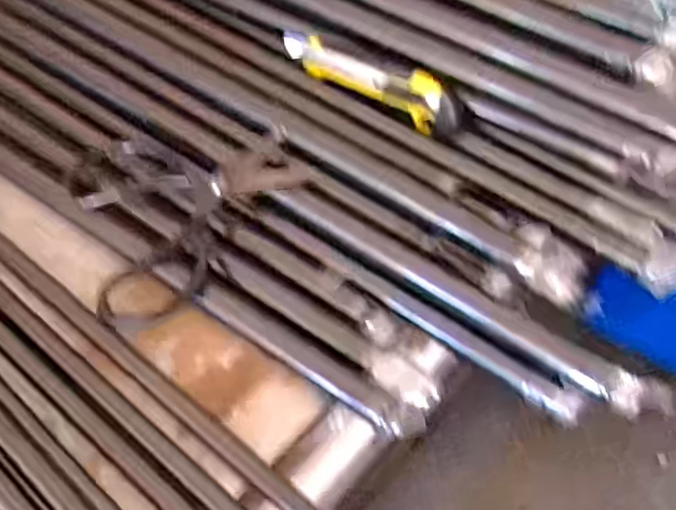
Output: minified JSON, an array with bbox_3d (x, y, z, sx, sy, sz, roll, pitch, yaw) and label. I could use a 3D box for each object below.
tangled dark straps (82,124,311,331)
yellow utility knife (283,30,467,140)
[{"bbox_3d":[-0.103,-0.034,0.517,0.161,0.022,0.146,-17,66,-2],"label":"tangled dark straps"},{"bbox_3d":[0.025,-0.139,0.559,0.160,0.036,0.027,28,61,16],"label":"yellow utility knife"}]

